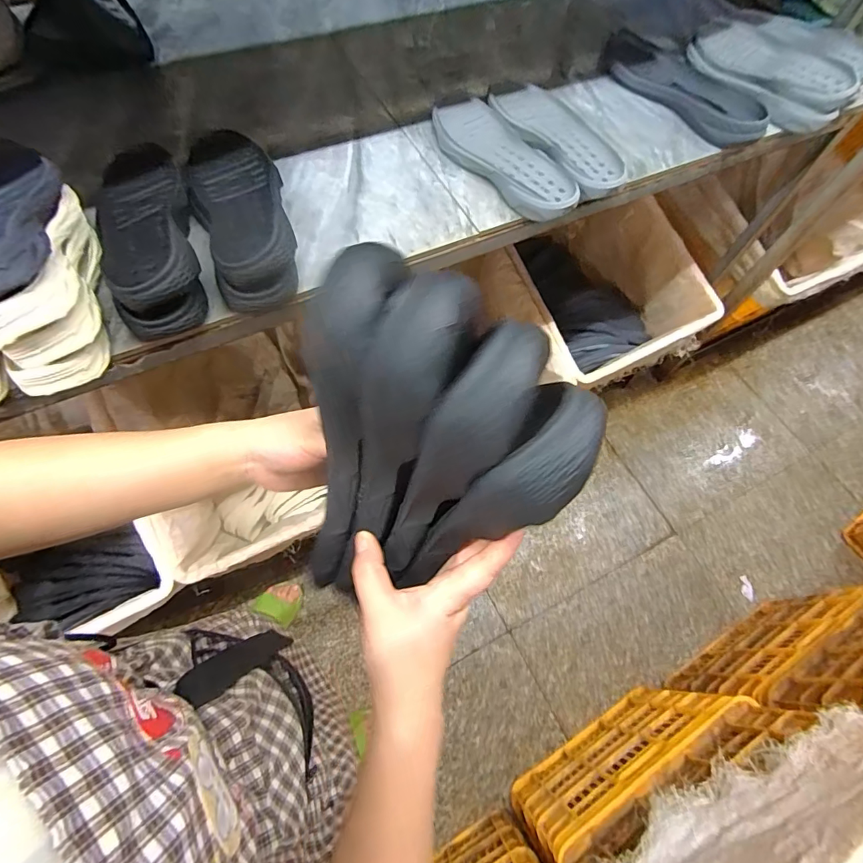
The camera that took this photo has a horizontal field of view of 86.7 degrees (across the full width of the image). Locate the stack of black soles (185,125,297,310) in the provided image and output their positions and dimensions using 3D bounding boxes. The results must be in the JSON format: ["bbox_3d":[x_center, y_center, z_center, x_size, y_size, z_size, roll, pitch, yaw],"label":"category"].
[{"bbox_3d":[-0.234,-0.276,0.557,0.110,0.086,0.292,-22,67,-14],"label":"stack of black soles"}]

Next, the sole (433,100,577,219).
[{"bbox_3d":[0.102,-0.389,0.654,0.099,0.035,0.264,-32,70,-17],"label":"sole"}]

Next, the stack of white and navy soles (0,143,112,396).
[{"bbox_3d":[-0.416,-0.184,0.474,0.105,0.142,0.276,-23,68,-14],"label":"stack of white and navy soles"}]

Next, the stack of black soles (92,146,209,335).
[{"bbox_3d":[-0.330,-0.238,0.532,0.106,0.092,0.285,-22,67,-14],"label":"stack of black soles"}]

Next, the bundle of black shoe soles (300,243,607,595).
[{"bbox_3d":[-0.008,0.017,0.303,0.172,0.242,0.090,27,42,7],"label":"bundle of black shoe soles"}]

